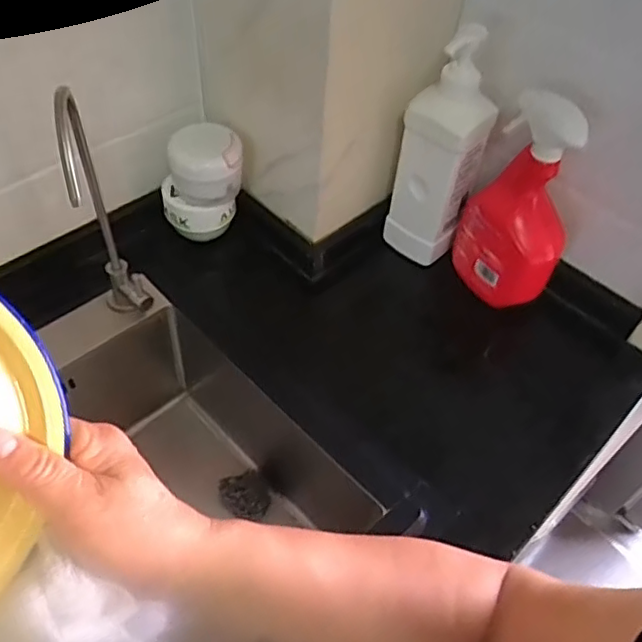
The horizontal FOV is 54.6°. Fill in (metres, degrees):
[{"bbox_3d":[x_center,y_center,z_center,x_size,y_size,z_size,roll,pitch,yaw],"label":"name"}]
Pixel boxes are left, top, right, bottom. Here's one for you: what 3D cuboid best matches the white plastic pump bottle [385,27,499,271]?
[{"bbox_3d":[0.135,-0.187,0.700,0.090,0.258,0.067,17,51,7],"label":"white plastic pump bottle"}]

